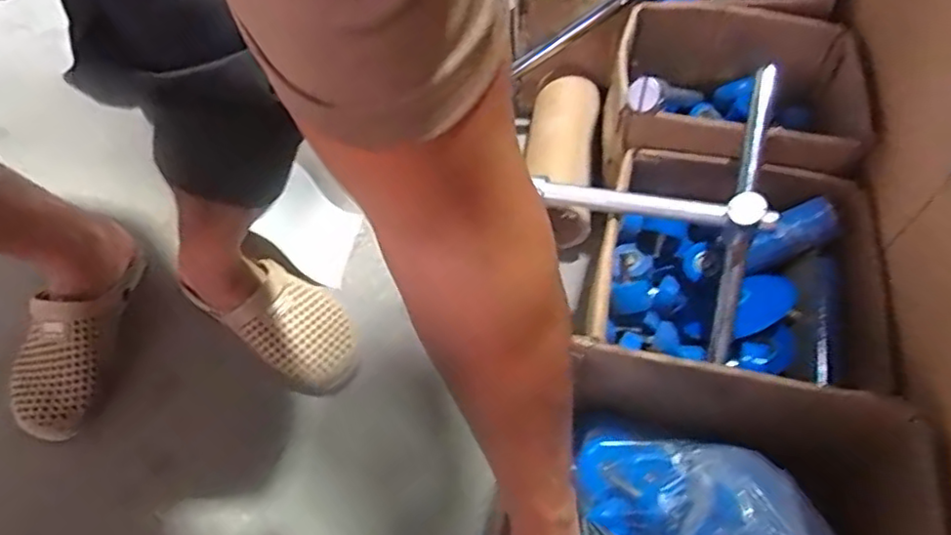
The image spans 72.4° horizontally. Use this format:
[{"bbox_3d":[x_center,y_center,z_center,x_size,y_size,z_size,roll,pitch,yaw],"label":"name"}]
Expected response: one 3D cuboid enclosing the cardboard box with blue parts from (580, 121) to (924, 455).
[{"bbox_3d":[0.265,0.019,0.672,0.288,0.166,0.347,16,58,11],"label":"cardboard box with blue parts"}]

